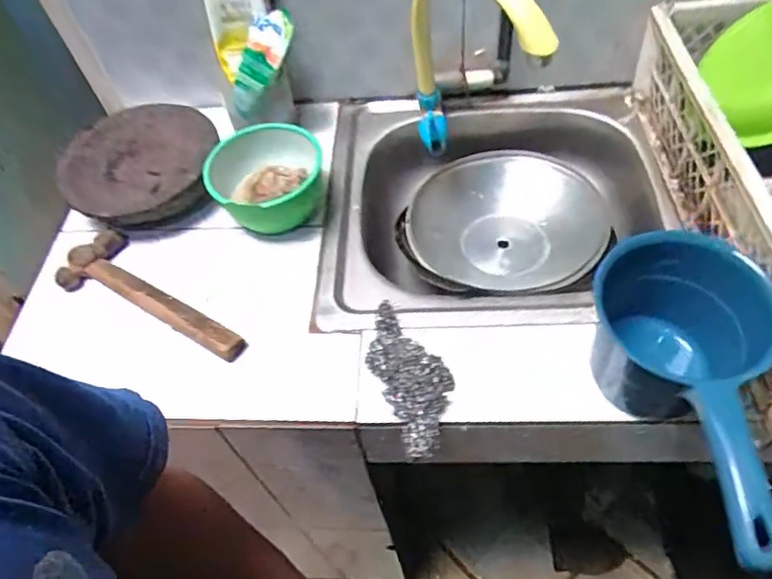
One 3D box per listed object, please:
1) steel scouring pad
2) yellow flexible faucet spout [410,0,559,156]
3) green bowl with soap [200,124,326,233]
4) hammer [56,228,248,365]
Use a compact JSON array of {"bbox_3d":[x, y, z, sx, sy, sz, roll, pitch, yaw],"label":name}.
[{"bbox_3d":[0.024,0.081,0.558,0.066,0.023,0.147,-22,55,-10],"label":"steel scouring pad"},{"bbox_3d":[0.064,-0.247,0.657,0.086,0.156,0.349,-20,10,-9],"label":"yellow flexible faucet spout"},{"bbox_3d":[-0.140,-0.123,0.689,0.131,0.092,0.122,-3,55,4],"label":"green bowl with soap"},{"bbox_3d":[-0.263,0.018,0.629,0.241,0.031,0.081,33,64,25],"label":"hammer"}]

